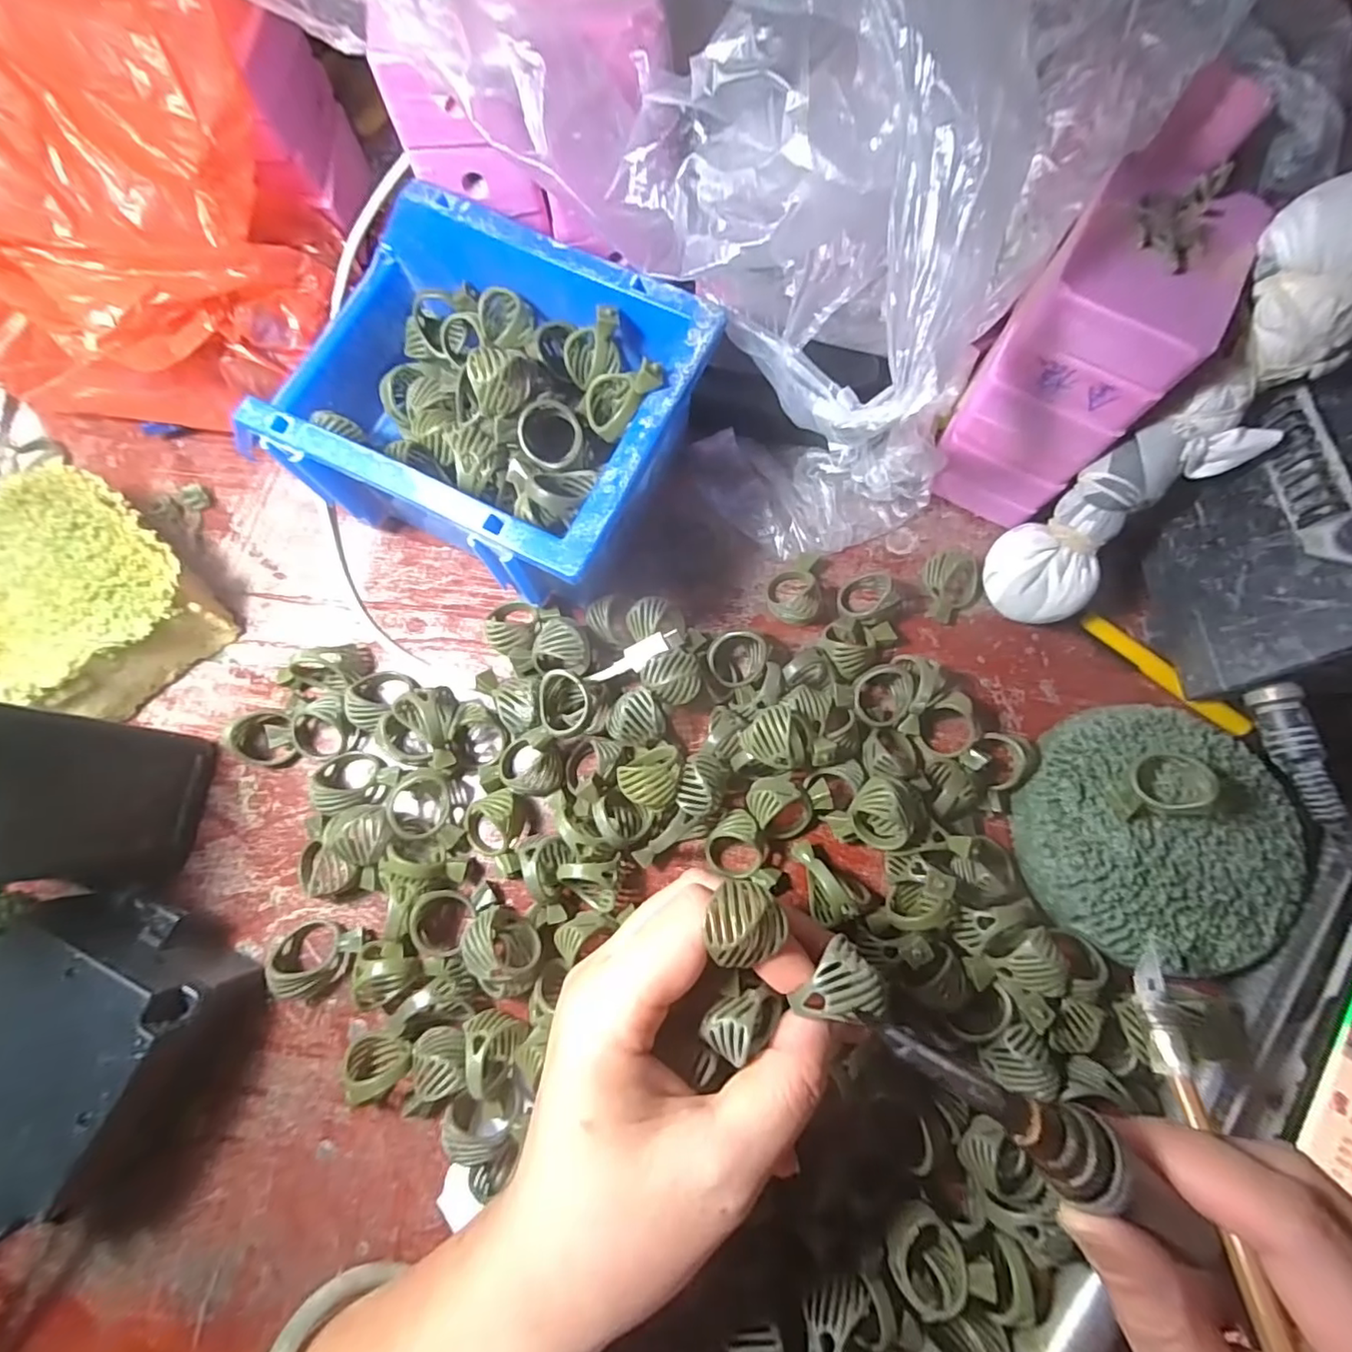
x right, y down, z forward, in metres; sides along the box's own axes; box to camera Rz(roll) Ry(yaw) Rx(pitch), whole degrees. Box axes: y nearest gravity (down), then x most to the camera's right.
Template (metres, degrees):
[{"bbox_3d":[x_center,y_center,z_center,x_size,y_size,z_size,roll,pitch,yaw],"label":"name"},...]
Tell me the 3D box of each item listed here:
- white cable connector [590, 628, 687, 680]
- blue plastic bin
[{"bbox_3d":[-0.017,-0.007,0.256,0.042,0.005,0.010,-27,77,10],"label":"white cable connector"},{"bbox_3d":[-0.082,-0.107,0.257,0.174,0.081,0.130,25,78,6],"label":"blue plastic bin"}]

